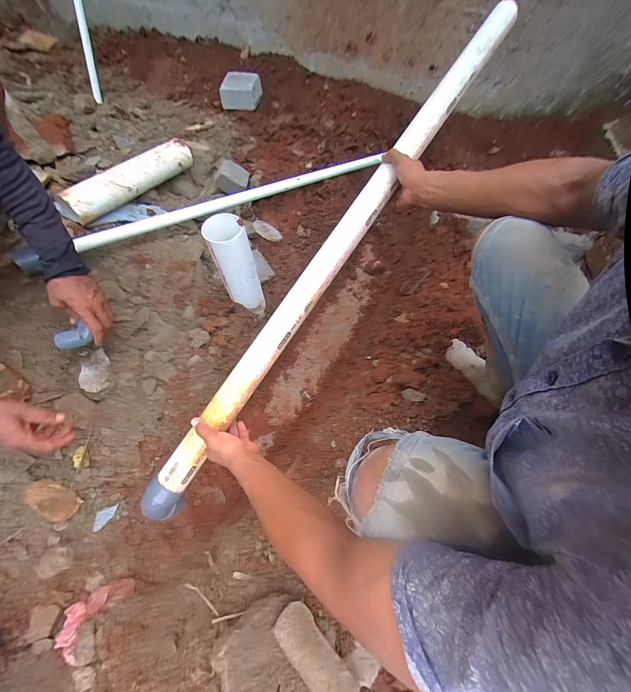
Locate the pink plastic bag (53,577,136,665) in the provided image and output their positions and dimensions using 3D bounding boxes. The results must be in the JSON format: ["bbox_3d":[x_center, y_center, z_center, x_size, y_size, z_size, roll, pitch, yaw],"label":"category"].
[{"bbox_3d":[-0.451,0.544,0.594,0.089,0.037,0.137,40,50,14],"label":"pink plastic bag"}]

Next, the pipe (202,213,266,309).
[{"bbox_3d":[-0.192,-0.192,0.707,0.090,0.241,0.087,-19,68,-12],"label":"pipe"}]

